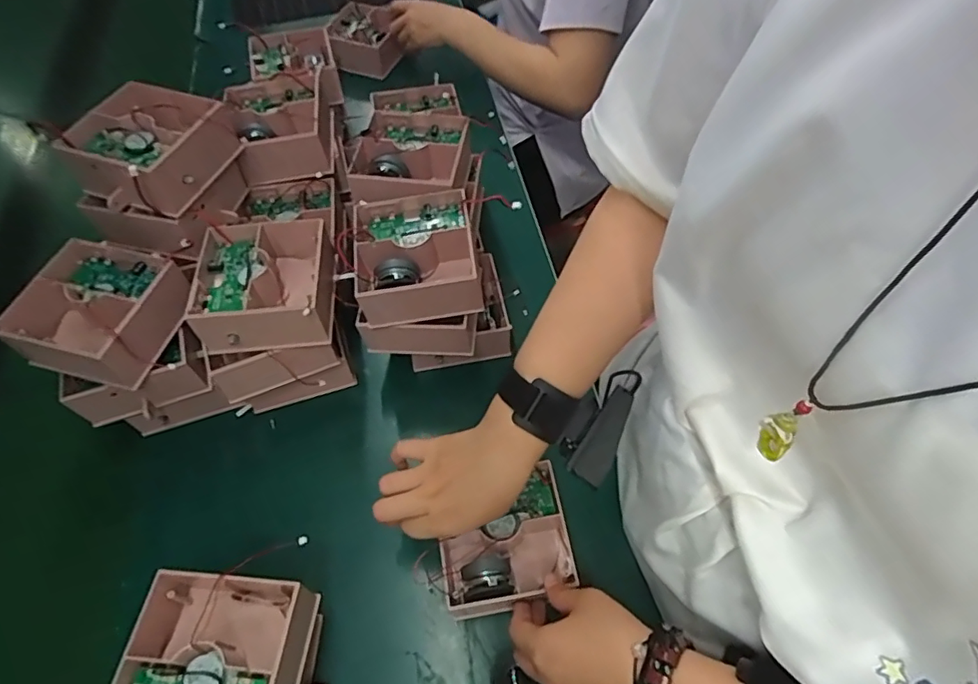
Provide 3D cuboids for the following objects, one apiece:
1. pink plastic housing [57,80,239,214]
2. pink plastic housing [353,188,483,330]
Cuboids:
[{"bbox_3d":[-0.298,-0.171,0.490,0.106,0.052,0.108,20,61,14],"label":"pink plastic housing"},{"bbox_3d":[-0.062,-0.073,0.491,0.110,0.051,0.104,-9,58,-3],"label":"pink plastic housing"}]

